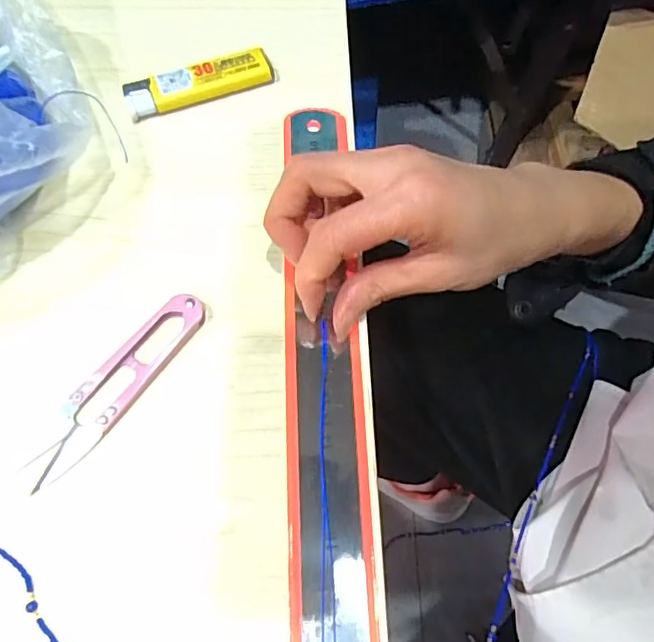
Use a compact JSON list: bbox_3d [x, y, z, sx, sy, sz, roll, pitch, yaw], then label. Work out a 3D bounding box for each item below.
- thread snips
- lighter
[{"bbox_3d":[-0.093,0.027,0.245,0.023,0.005,0.101,36,71,13],"label":"thread snips"},{"bbox_3d":[-0.072,-0.133,0.312,0.081,0.012,0.021,-20,69,-9],"label":"lighter"}]

